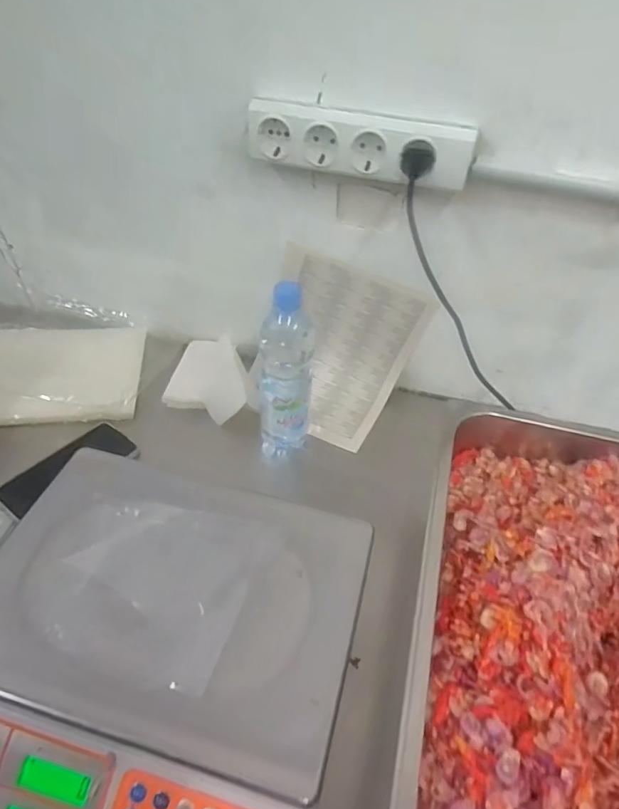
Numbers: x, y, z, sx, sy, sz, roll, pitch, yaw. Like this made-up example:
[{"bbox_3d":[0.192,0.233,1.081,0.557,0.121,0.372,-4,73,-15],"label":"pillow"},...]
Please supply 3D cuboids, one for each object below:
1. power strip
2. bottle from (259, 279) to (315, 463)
[{"bbox_3d":[0.054,-0.278,0.544,0.232,0.060,0.032,11,45,9],"label":"power strip"},{"bbox_3d":[-0.029,-0.032,0.629,0.064,0.235,0.056,-1,45,-3],"label":"bottle"}]

